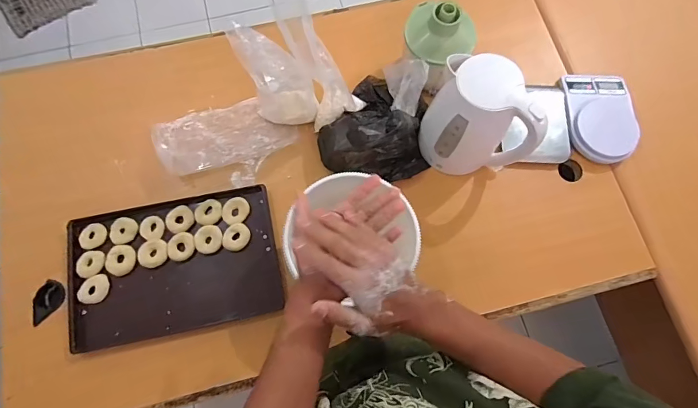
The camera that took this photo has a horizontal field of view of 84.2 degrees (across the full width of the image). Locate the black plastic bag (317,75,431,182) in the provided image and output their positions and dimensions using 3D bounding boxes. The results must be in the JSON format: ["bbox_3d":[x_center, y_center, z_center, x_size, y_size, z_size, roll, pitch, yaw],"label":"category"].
[{"bbox_3d":[0.061,-0.159,0.772,0.212,0.095,0.209,11,75,1],"label":"black plastic bag"}]

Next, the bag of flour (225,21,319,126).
[{"bbox_3d":[-0.129,-0.218,0.695,0.116,0.217,0.098,42,77,9],"label":"bag of flour"}]

